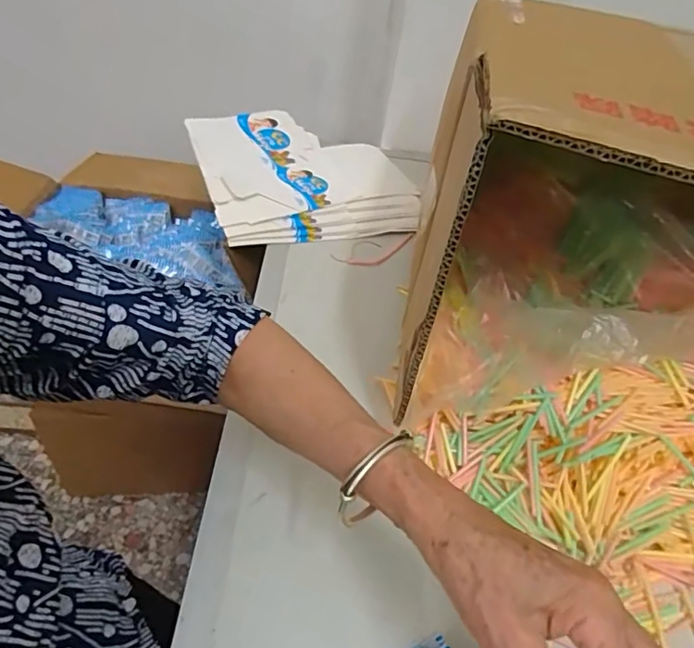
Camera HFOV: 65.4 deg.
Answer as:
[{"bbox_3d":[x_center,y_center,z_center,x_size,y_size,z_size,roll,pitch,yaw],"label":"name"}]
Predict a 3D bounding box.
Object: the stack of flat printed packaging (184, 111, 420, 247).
[{"bbox_3d":[-0.056,-0.207,0.745,0.276,0.046,0.283,-13,49,-17],"label":"stack of flat printed packaging"}]

